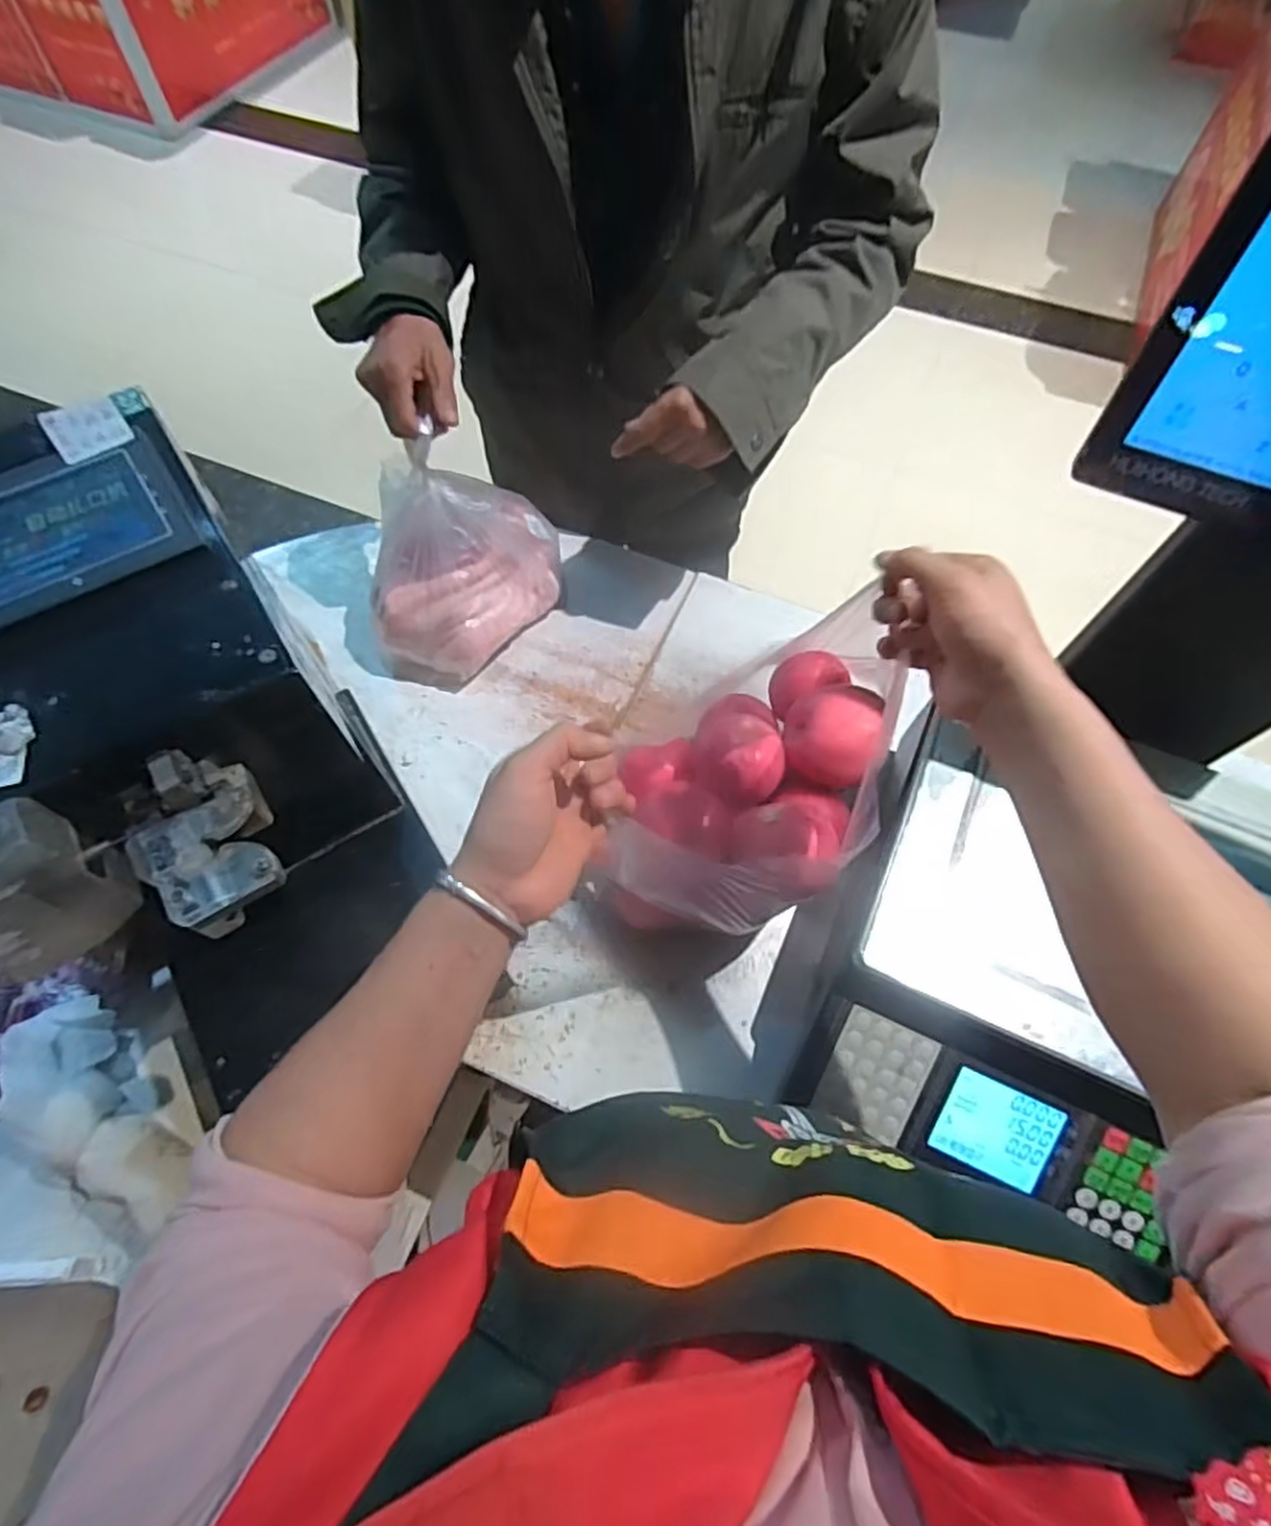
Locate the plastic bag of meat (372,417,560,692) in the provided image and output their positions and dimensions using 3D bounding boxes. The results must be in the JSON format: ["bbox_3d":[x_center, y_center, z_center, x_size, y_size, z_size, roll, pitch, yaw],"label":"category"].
[{"bbox_3d":[-0.194,-0.229,0.811,0.181,0.189,0.226,17,64,8],"label":"plastic bag of meat"}]

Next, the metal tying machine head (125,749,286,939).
[{"bbox_3d":[-0.234,0.042,0.390,0.067,0.048,0.089,-32,68,-16],"label":"metal tying machine head"}]

